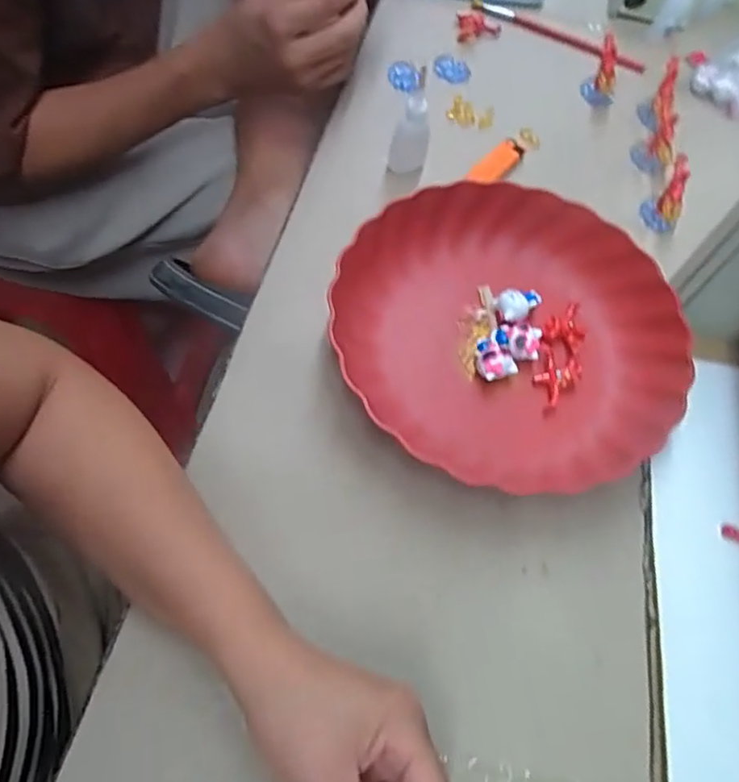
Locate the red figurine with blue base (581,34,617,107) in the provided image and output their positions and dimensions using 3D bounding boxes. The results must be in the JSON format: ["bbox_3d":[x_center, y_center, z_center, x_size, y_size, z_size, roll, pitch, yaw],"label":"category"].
[{"bbox_3d":[0.232,-0.315,0.581,0.031,0.048,0.034,22,62,6],"label":"red figurine with blue base"}]

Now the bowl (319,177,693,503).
[{"bbox_3d":[0.105,-0.047,0.431,0.235,0.051,0.226,3,62,-5],"label":"bowl"}]

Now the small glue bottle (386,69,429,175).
[{"bbox_3d":[0.034,-0.220,0.489,0.032,0.086,0.021,5,62,-3],"label":"small glue bottle"}]

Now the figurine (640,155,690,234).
[{"bbox_3d":[0.259,-0.170,0.514,0.025,0.053,0.041,-4,63,-4],"label":"figurine"}]

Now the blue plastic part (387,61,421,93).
[{"bbox_3d":[0.034,-0.312,0.589,0.031,0.014,0.033,9,61,-1],"label":"blue plastic part"}]

